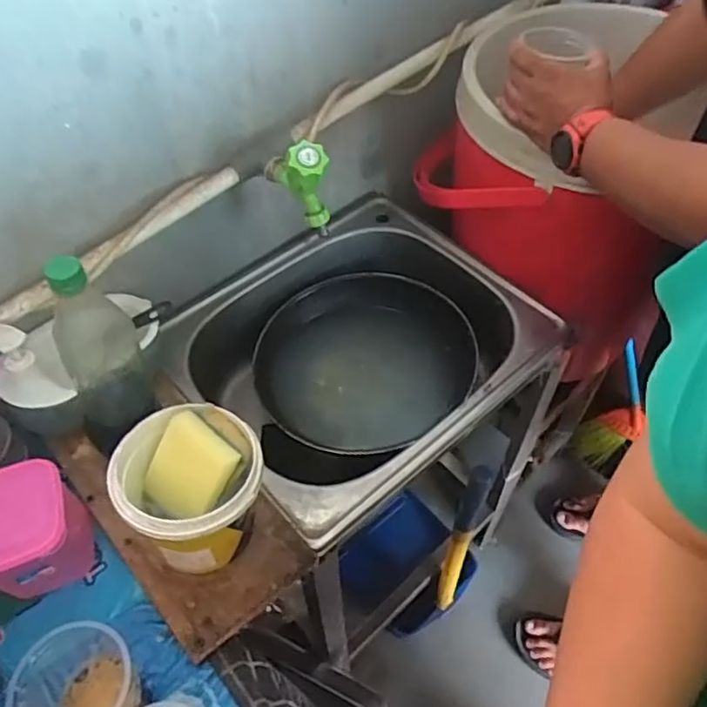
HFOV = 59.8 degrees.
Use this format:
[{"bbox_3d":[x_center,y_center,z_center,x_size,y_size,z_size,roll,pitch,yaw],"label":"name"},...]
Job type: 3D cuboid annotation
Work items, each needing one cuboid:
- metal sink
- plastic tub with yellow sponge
[{"bbox_3d":[-0.001,0.001,0.887,0.453,0.151,0.408,-36,58,-24],"label":"metal sink"},{"bbox_3d":[-0.148,0.137,0.598,0.127,0.134,0.120,-1,51,2],"label":"plastic tub with yellow sponge"}]

